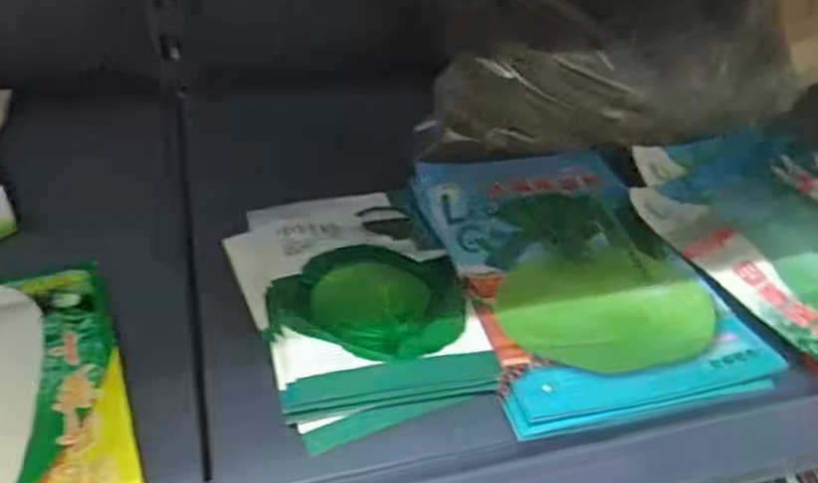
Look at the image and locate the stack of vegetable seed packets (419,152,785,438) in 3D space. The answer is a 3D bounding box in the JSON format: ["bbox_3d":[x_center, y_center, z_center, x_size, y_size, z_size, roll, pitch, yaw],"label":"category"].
[{"bbox_3d":[0.086,0.009,0.383,0.128,0.017,0.205,-7,44,-14],"label":"stack of vegetable seed packets"}]

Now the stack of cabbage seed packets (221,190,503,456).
[{"bbox_3d":[-0.025,0.021,0.353,0.105,0.015,0.154,-11,45,-18],"label":"stack of cabbage seed packets"}]

